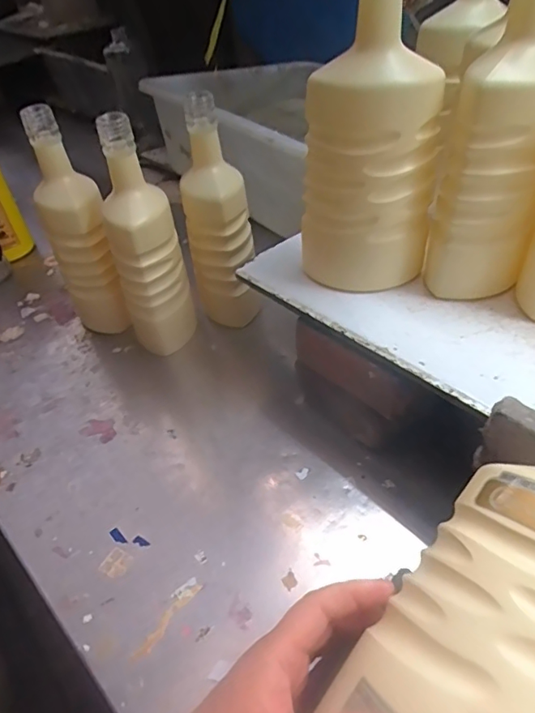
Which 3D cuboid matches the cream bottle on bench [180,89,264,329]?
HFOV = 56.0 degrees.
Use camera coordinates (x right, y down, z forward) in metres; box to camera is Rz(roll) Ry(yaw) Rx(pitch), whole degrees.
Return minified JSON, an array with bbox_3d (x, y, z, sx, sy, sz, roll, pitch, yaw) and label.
[{"bbox_3d":[-0.053,-0.149,0.565,0.074,0.245,0.063,-15,44,-10],"label":"cream bottle on bench"}]

